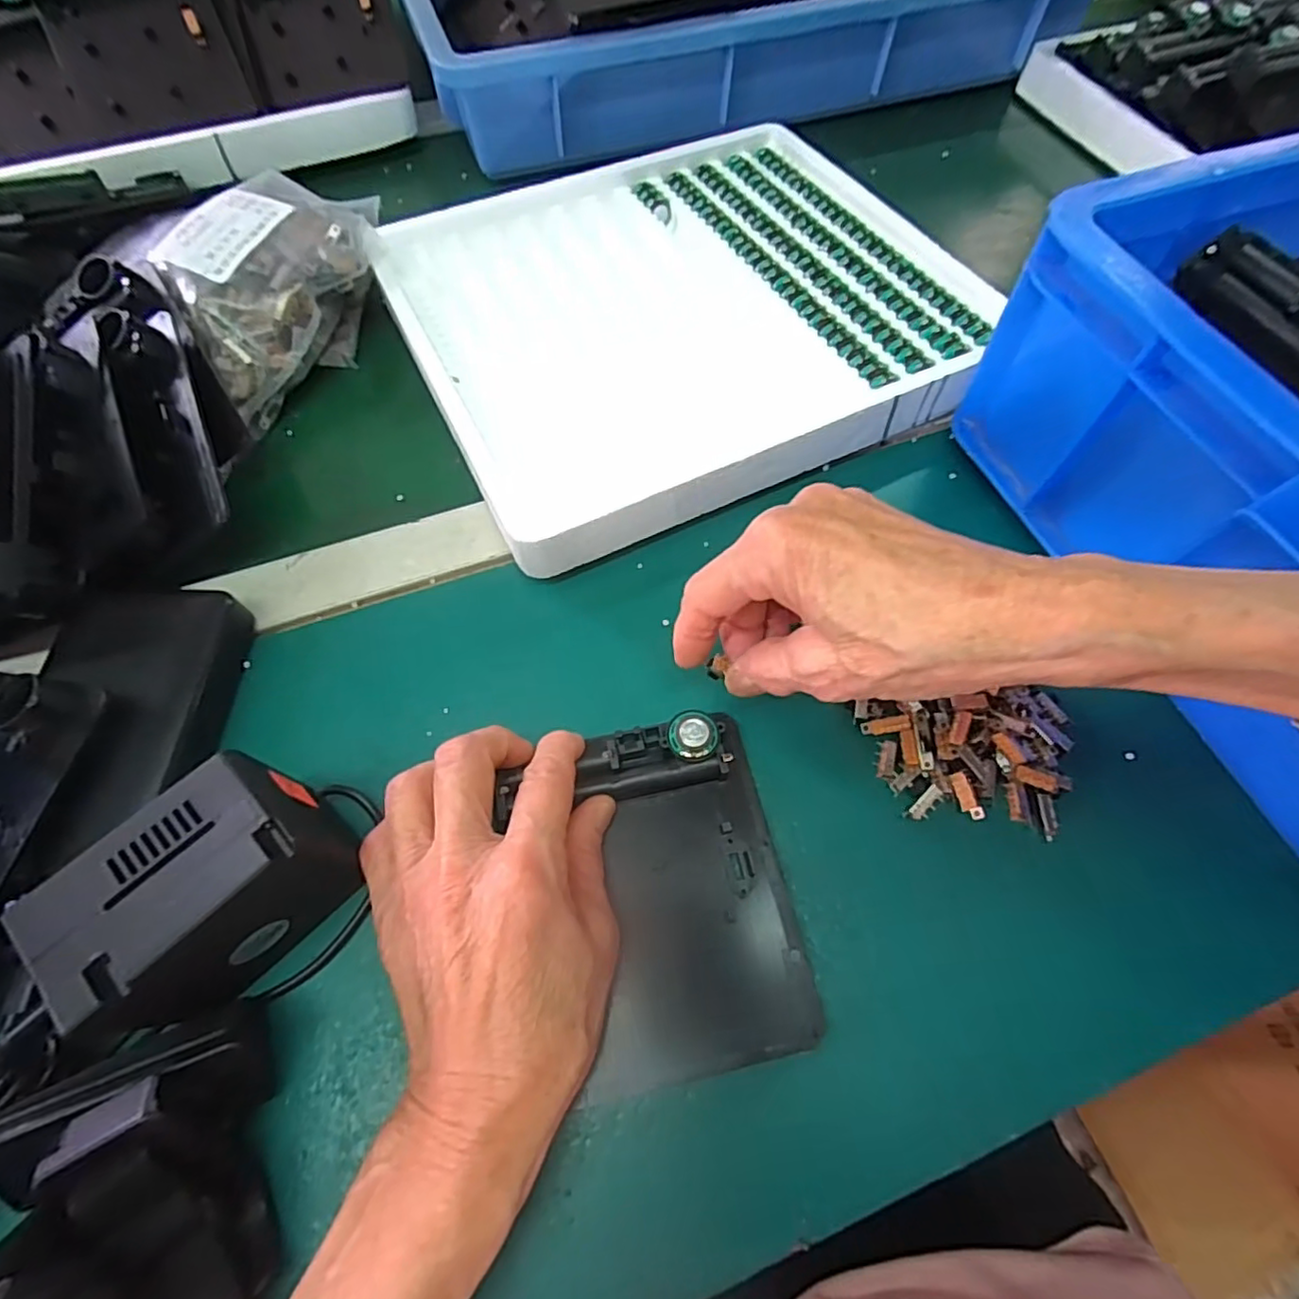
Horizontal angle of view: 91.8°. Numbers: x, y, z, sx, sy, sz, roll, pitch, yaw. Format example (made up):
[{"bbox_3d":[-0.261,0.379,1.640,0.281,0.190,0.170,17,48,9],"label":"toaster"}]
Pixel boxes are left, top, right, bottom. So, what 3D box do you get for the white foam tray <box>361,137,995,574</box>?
[{"bbox_3d":[0.019,-0.218,0.381,0.320,0.042,0.291,-26,70,-10],"label":"white foam tray"}]

